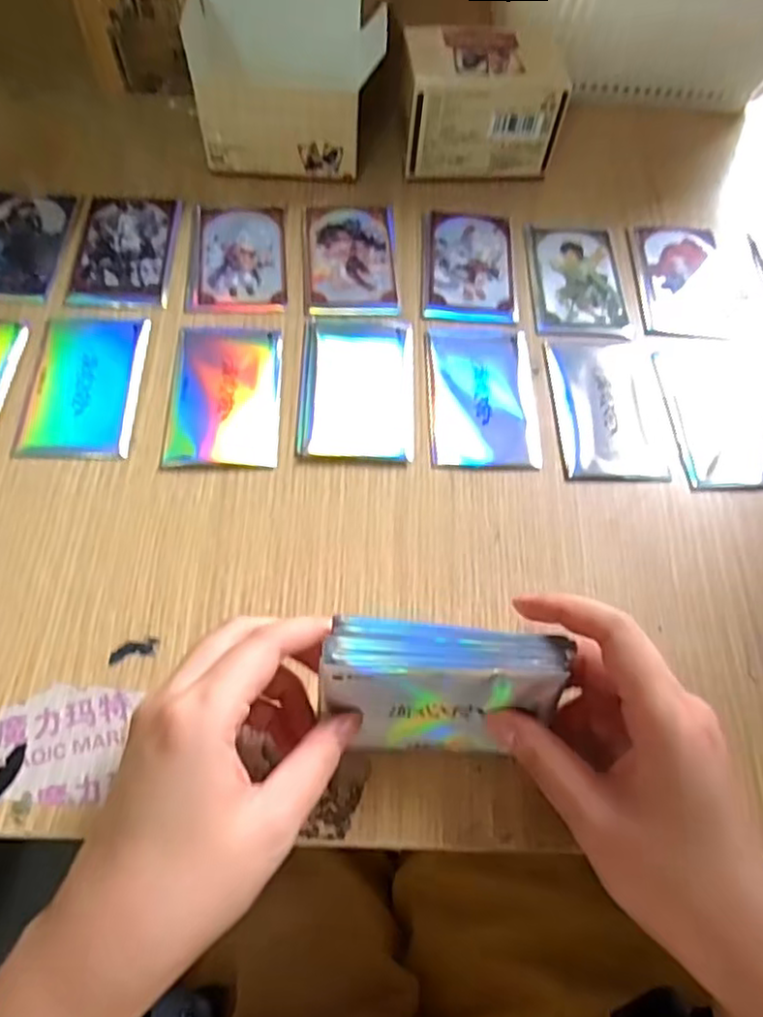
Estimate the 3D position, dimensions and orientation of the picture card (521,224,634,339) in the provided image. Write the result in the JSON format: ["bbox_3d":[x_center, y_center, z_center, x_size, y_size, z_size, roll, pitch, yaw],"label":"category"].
[{"bbox_3d":[0.126,-0.148,0.432,0.061,0.004,0.093,0,62,-4],"label":"picture card"}]

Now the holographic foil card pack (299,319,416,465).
[{"bbox_3d":[-0.014,-0.072,0.386,0.063,0.004,0.098,2,62,-2],"label":"holographic foil card pack"}]

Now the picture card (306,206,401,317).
[{"bbox_3d":[-0.019,-0.161,0.428,0.057,0.004,0.095,-1,62,-4],"label":"picture card"}]

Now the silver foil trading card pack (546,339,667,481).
[{"bbox_3d":[0.131,-0.059,0.388,0.060,0.004,0.095,2,62,-3],"label":"silver foil trading card pack"}]

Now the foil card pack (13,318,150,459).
[{"bbox_3d":[-0.165,-0.069,0.373,0.058,0.004,0.091,1,62,-3],"label":"foil card pack"}]

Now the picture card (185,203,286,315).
[{"bbox_3d":[-0.089,-0.159,0.423,0.059,0.004,0.091,-1,62,-4],"label":"picture card"}]

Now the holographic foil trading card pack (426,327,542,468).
[{"bbox_3d":[0.058,-0.068,0.388,0.061,0.004,0.096,1,62,-3],"label":"holographic foil trading card pack"}]

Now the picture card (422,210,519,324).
[{"bbox_3d":[0.057,-0.157,0.431,0.057,0.004,0.092,4,62,-2],"label":"picture card"}]

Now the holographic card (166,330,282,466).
[{"bbox_3d":[-0.087,-0.065,0.378,0.060,0.004,0.093,0,62,-3],"label":"holographic card"}]

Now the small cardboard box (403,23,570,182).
[{"bbox_3d":[0.065,-0.274,0.457,0.102,0.066,0.071,-1,63,-4],"label":"small cardboard box"}]

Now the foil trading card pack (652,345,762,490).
[{"bbox_3d":[0.198,-0.054,0.396,0.062,0.008,0.096,0,67,-8],"label":"foil trading card pack"}]

